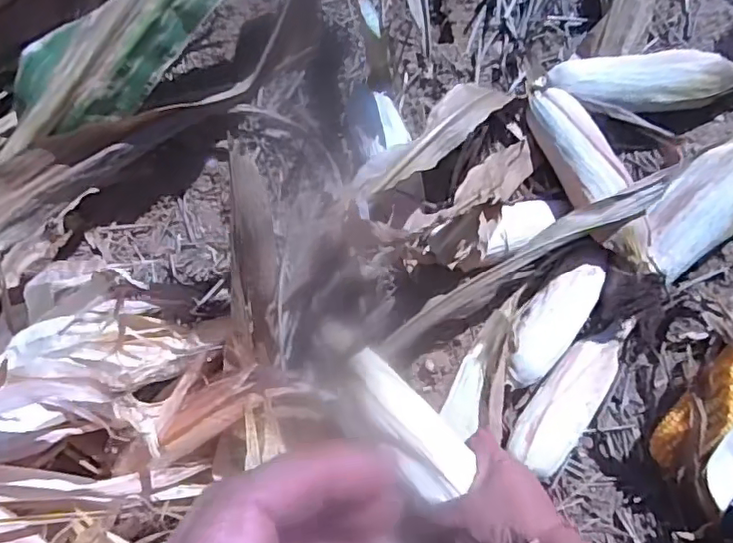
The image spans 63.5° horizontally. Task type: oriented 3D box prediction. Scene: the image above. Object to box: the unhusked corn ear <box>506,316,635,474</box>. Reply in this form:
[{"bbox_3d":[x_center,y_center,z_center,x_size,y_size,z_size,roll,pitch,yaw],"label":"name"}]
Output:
[{"bbox_3d":[0.213,0.123,0.606,0.062,0.059,0.188,37,83,7],"label":"unhusked corn ear"}]

